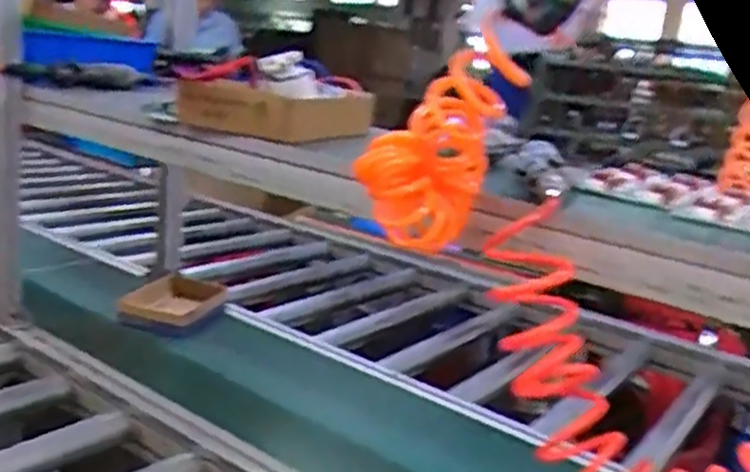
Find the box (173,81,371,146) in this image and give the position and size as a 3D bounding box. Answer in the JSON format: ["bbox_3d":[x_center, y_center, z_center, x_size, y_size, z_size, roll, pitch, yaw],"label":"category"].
[{"bbox_3d":[-0.147,-0.171,0.998,0.208,0.060,0.180,16,16,35],"label":"box"}]

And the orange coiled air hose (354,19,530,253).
[{"bbox_3d":[0.050,-0.071,0.640,0.128,0.172,0.104,7,14,1],"label":"orange coiled air hose"}]

